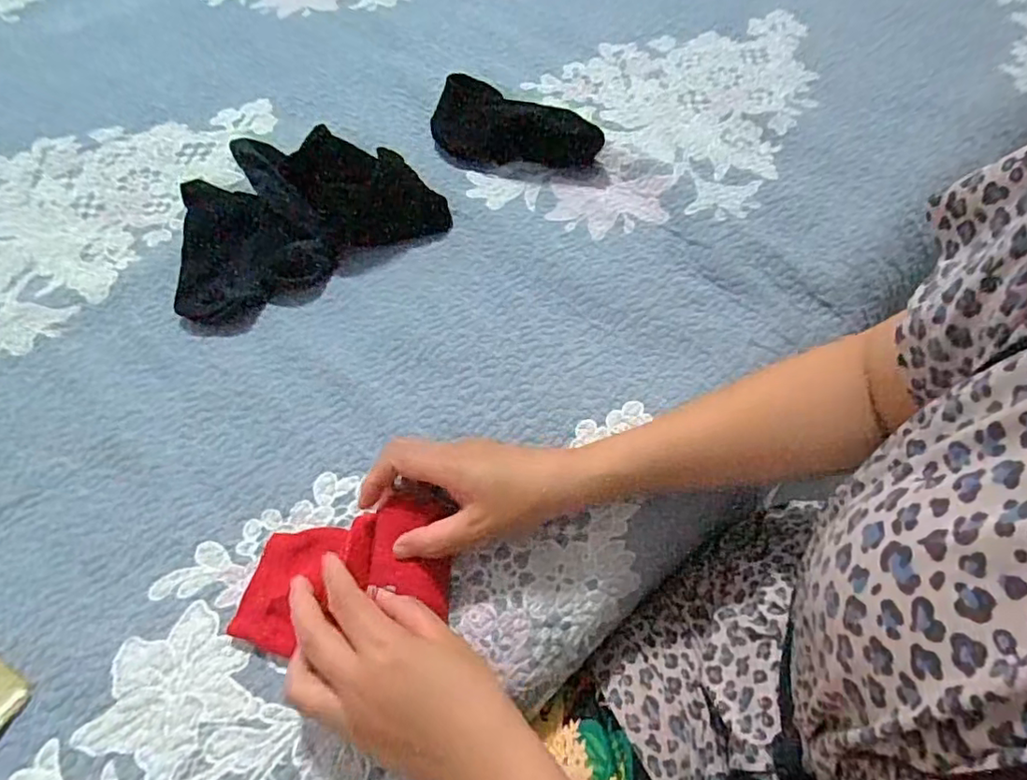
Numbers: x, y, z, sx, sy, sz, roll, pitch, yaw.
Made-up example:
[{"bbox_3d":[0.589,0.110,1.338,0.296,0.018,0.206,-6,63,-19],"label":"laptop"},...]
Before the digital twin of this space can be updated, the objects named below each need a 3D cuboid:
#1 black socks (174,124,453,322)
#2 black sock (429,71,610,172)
[{"bbox_3d":[-0.184,-0.151,0.502,0.229,0.049,0.121,-28,65,-14],"label":"black socks"},{"bbox_3d":[0.003,-0.247,0.562,0.161,0.047,0.062,14,63,7],"label":"black sock"}]

